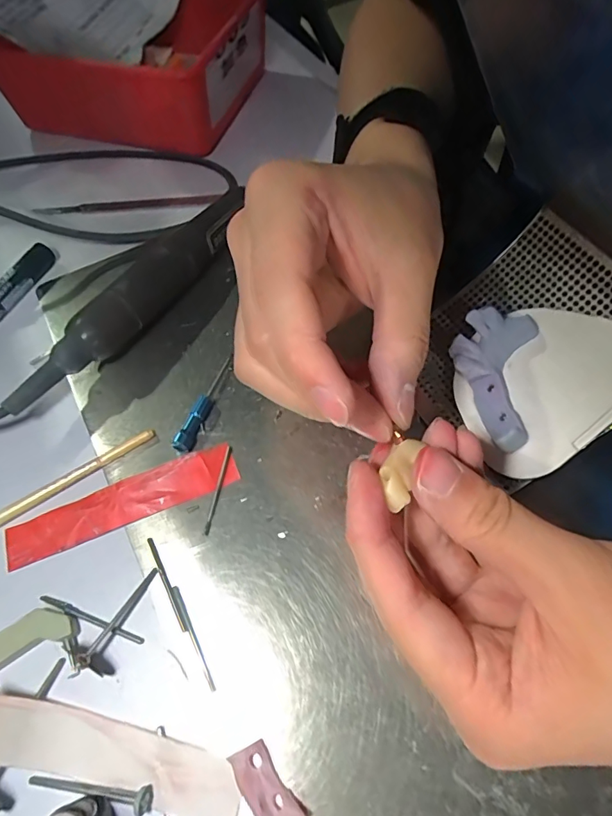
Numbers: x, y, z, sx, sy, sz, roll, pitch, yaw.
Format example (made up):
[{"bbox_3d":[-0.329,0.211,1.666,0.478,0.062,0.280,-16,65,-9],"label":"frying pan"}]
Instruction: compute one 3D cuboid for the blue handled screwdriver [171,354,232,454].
[{"bbox_3d":[-0.052,-0.004,0.243,0.008,0.010,0.058,15,62,9],"label":"blue handled screwdriver"}]

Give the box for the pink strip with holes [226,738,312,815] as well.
[{"bbox_3d":[-0.014,0.135,0.167,0.014,0.006,0.030,-37,66,-17],"label":"pink strip with holes"}]

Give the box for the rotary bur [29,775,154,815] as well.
[{"bbox_3d":[-0.078,0.136,0.168,0.046,0.005,0.007,6,61,5],"label":"rotary bur"}]

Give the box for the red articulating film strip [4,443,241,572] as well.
[{"bbox_3d":[-0.086,0.044,0.220,0.108,0.004,0.021,-21,63,-10],"label":"red articulating film strip"}]

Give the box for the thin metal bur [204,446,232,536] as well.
[{"bbox_3d":[-0.041,0.037,0.222,0.004,0.004,0.044,9,62,6],"label":"thin metal bur"}]

